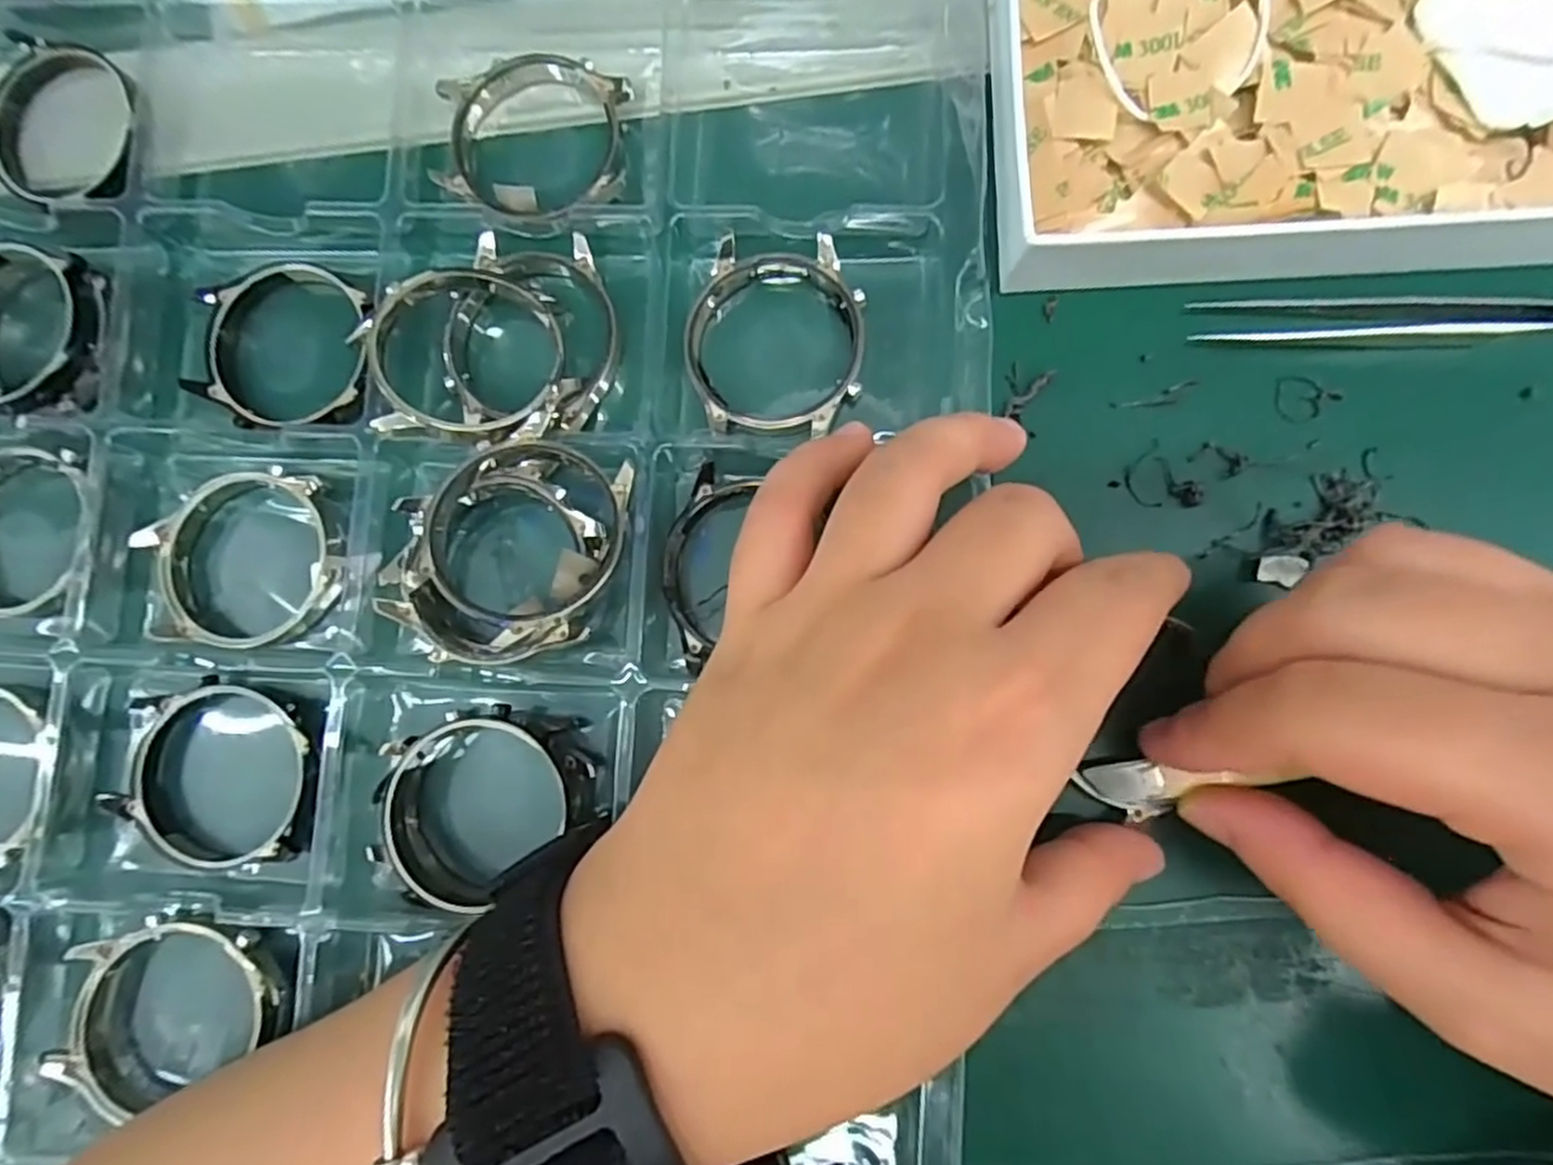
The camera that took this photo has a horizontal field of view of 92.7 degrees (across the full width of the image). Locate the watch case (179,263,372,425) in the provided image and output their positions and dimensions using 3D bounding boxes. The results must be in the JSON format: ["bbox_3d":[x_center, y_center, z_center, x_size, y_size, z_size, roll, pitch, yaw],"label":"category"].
[{"bbox_3d":[-0.133,-0.064,0.200,0.049,0.012,0.045,3,83,5],"label":"watch case"}]

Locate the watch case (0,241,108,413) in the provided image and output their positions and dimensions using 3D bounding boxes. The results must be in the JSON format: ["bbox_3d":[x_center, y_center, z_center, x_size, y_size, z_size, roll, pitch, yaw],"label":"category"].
[{"bbox_3d":[-0.209,-0.068,0.201,0.047,0.012,0.044,10,84,5],"label":"watch case"}]

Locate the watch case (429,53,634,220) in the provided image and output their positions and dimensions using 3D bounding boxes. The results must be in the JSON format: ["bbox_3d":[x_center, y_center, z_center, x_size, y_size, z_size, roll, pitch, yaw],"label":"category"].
[{"bbox_3d":[-0.067,-0.121,0.202,0.052,0.010,0.048,3,85,4],"label":"watch case"}]

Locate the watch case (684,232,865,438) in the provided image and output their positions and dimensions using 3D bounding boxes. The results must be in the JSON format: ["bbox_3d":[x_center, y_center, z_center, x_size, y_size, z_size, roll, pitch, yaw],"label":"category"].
[{"bbox_3d":[0.000,-0.063,0.193,0.045,0.009,0.051,4,85,4],"label":"watch case"}]

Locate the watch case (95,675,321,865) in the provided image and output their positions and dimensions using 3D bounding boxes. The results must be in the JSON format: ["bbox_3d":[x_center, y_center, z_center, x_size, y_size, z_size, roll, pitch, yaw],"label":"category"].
[{"bbox_3d":[-0.141,0.048,0.189,0.052,0.010,0.045,0,83,4],"label":"watch case"}]

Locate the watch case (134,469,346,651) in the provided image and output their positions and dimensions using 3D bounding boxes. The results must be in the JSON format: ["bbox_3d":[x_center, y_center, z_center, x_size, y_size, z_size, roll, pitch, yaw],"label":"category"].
[{"bbox_3d":[-0.141,-0.006,0.195,0.052,0.010,0.047,-5,83,3],"label":"watch case"}]

